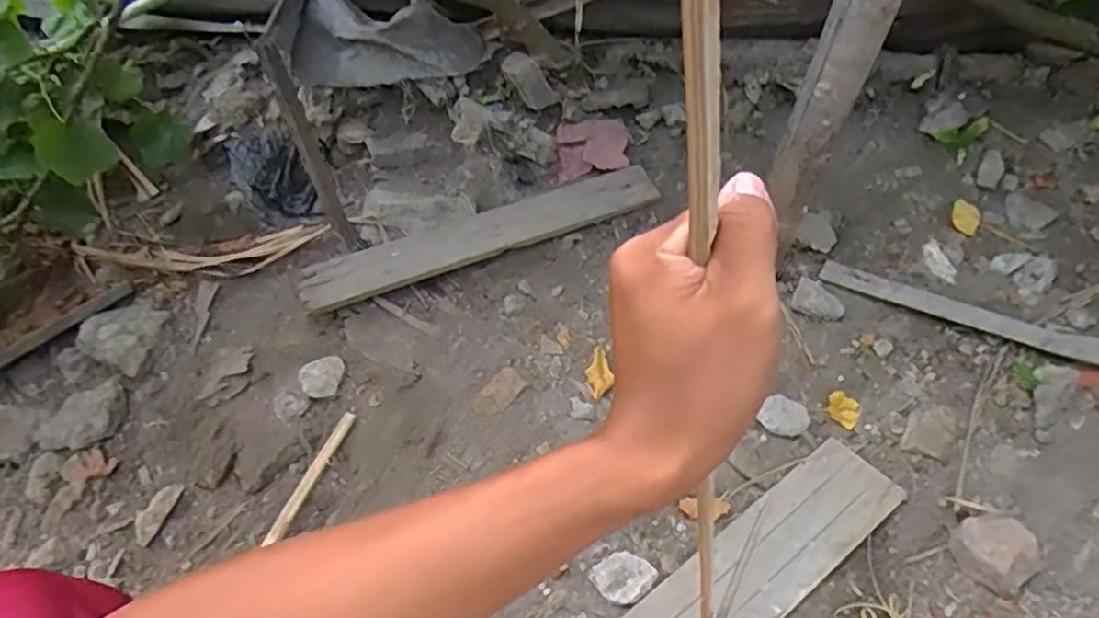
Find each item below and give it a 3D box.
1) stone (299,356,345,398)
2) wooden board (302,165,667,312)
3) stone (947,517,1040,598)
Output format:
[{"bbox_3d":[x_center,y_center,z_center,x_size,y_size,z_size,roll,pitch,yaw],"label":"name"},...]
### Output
[{"bbox_3d":[-0.324,0.097,0.969,0.061,0.016,0.062,-15,40,-13],"label":"stone"},{"bbox_3d":[-0.106,-0.118,1.095,0.577,0.016,0.097,-19,53,-8],"label":"wooden board"},{"bbox_3d":[0.486,0.263,0.741,0.075,0.046,0.075,-2,39,2],"label":"stone"}]

